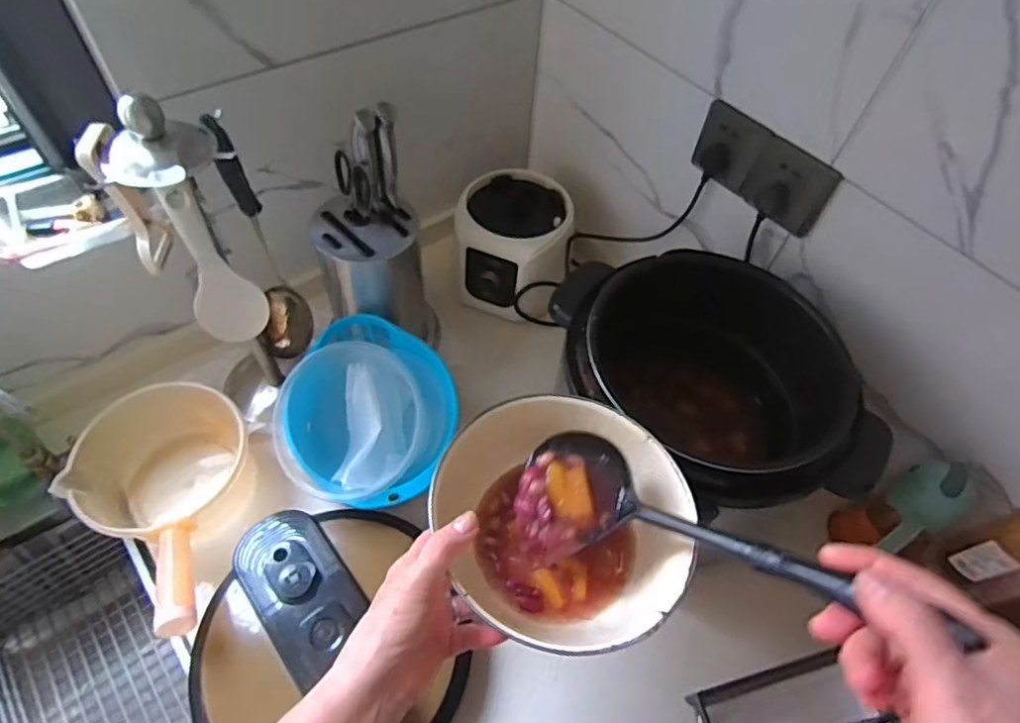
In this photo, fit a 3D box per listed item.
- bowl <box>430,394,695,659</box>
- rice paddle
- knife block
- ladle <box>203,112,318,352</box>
[{"bbox_3d":[0.044,0.126,0.471,0.193,0.079,0.182,2,55,-3],"label":"bowl"},{"bbox_3d":[-0.281,-0.087,0.547,0.062,0.194,0.017,-32,63,-23],"label":"rice paddle"},{"bbox_3d":[-0.169,-0.134,0.733,0.135,0.333,0.101,-9,57,-11],"label":"knife block"},{"bbox_3d":[-0.286,-0.122,0.649,0.063,0.321,0.107,-25,61,-20],"label":"ladle"}]

